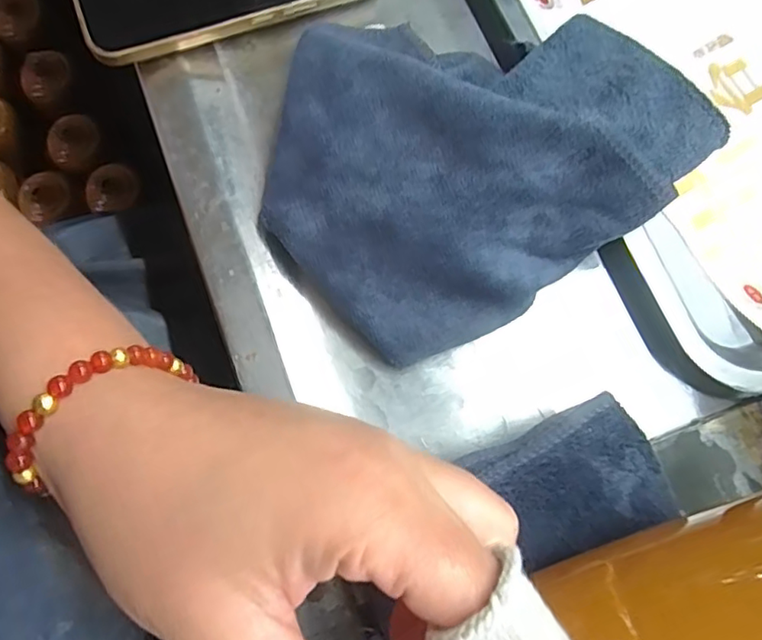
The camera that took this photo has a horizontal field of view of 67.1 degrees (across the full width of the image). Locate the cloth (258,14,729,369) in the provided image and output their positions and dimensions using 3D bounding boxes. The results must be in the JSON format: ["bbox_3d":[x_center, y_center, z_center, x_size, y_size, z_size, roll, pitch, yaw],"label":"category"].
[{"bbox_3d":[0.033,-0.079,0.255,0.178,0.035,0.153,-38,89,9],"label":"cloth"}]

